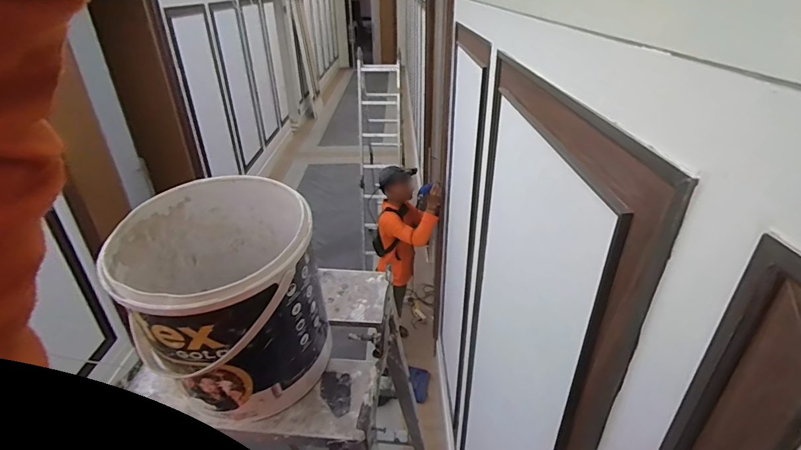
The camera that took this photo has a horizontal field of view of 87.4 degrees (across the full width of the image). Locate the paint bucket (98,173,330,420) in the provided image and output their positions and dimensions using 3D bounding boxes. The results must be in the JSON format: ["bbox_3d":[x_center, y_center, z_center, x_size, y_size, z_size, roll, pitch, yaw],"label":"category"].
[{"bbox_3d":[-0.175,0.077,0.432,0.164,0.191,0.180,-1,31,1],"label":"paint bucket"}]

